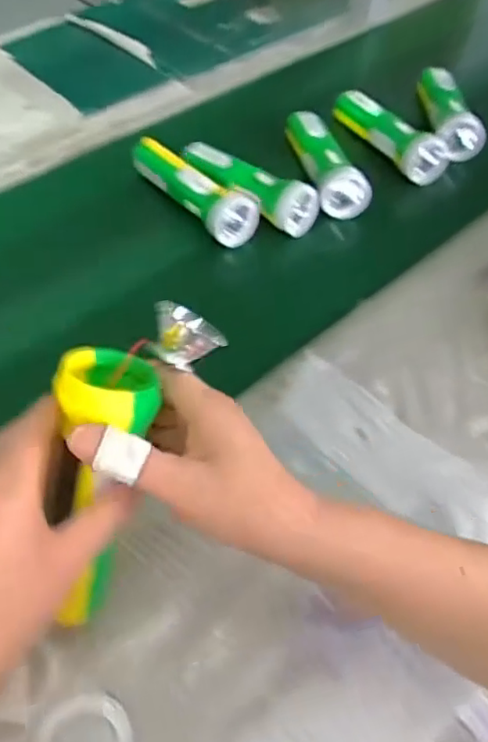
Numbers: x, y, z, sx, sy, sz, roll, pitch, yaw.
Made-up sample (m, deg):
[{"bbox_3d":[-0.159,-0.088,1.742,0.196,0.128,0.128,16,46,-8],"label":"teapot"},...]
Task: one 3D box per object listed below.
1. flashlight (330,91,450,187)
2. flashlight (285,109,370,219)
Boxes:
[{"bbox_3d":[0.175,-0.298,0.733,0.061,0.048,0.162,-23,58,-18],"label":"flashlight"},{"bbox_3d":[0.094,-0.238,0.704,0.062,0.060,0.157,-8,54,-8],"label":"flashlight"}]

